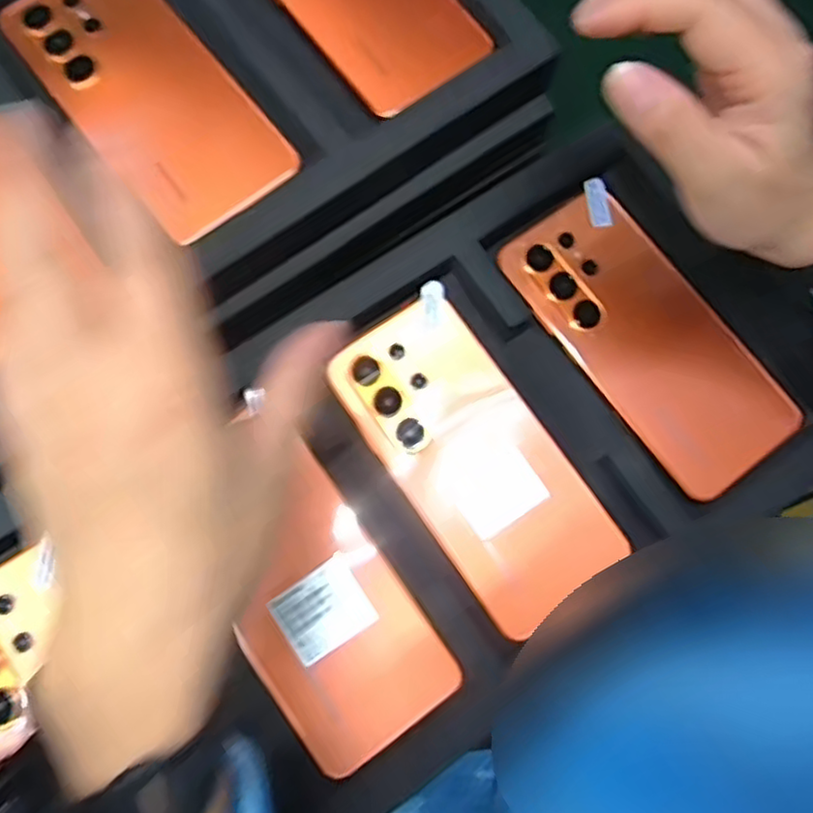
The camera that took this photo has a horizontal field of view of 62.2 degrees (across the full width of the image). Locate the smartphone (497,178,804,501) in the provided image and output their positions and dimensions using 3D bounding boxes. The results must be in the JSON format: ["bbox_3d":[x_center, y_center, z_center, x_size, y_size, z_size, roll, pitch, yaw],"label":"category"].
[{"bbox_3d":[0.129,-0.039,0.360,0.080,0.008,0.168,-37,79,-9],"label":"smartphone"}]

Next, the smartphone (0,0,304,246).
[{"bbox_3d":[-0.133,-0.164,0.348,0.077,0.009,0.170,-39,80,-10],"label":"smartphone"}]

